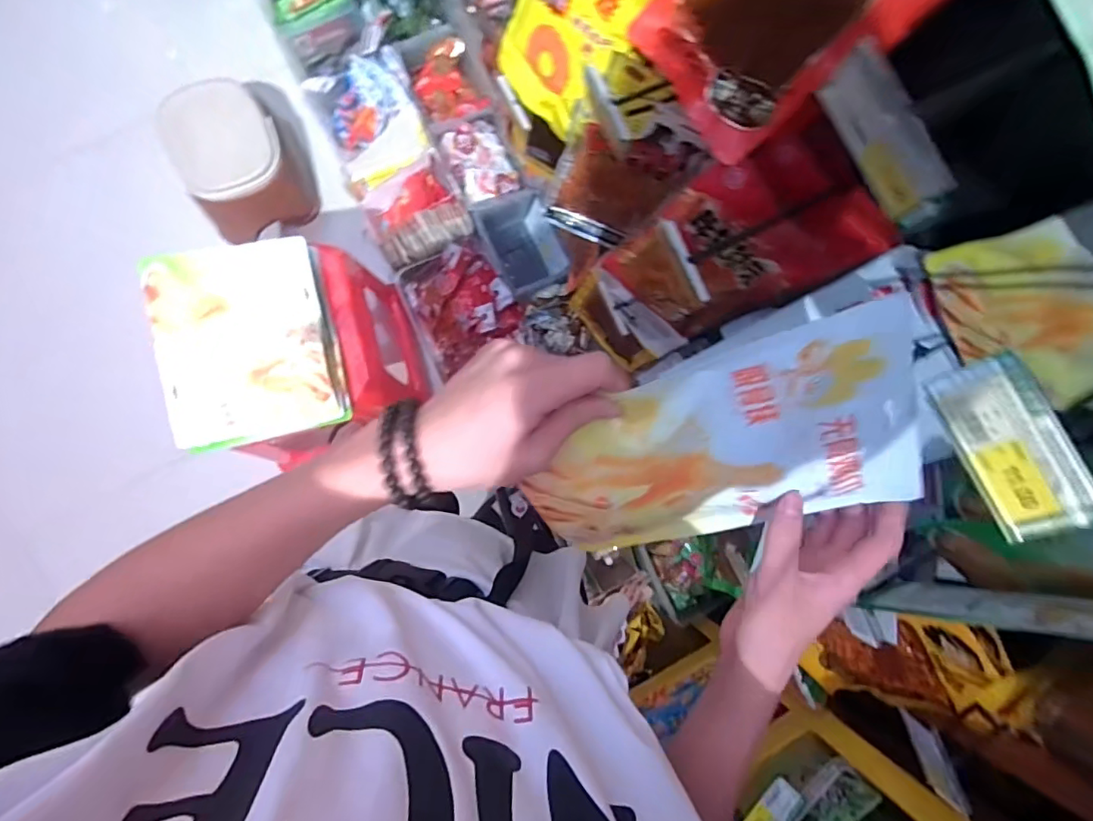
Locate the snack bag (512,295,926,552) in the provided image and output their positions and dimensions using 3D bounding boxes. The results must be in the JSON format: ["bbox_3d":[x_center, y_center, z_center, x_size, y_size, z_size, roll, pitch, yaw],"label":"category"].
[{"bbox_3d":[0.104,0.035,0.344,0.231,0.015,0.157,-23,130,23],"label":"snack bag"}]

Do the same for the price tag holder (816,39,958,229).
[{"bbox_3d":[0.169,-0.135,0.274,0.005,0.041,0.088,-27,88,-8],"label":"price tag holder"}]

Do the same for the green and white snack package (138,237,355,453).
[{"bbox_3d":[-0.461,-0.112,0.844,0.269,0.057,0.289,-12,86,-7],"label":"green and white snack package"}]

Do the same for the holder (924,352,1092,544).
[{"bbox_3d":[0.229,0.018,0.269,0.007,0.041,0.087,-14,77,-49],"label":"holder"}]

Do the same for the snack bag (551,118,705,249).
[{"bbox_3d":[0.089,-0.277,0.684,0.154,0.217,0.052,20,83,-4],"label":"snack bag"}]

